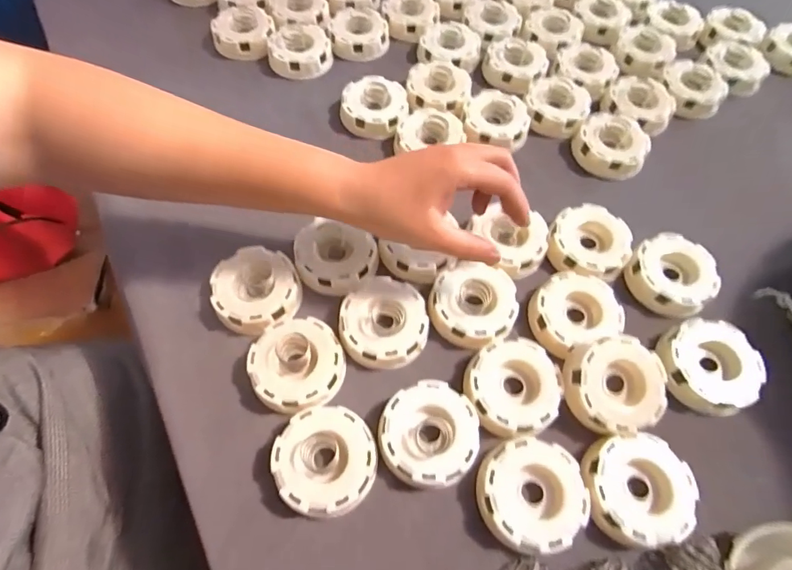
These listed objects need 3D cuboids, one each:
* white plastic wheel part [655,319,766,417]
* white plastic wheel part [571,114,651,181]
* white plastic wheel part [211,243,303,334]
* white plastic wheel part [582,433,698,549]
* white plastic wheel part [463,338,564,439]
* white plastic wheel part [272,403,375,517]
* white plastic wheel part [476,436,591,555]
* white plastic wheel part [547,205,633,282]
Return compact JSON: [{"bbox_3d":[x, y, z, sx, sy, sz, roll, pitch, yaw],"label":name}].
[{"bbox_3d":[0.232,0.058,0.339,0.065,0.025,0.069,1,62,-2],"label":"white plastic wheel part"},{"bbox_3d":[0.208,-0.136,0.441,0.065,0.023,0.062,1,62,-2],"label":"white plastic wheel part"},{"bbox_3d":[-0.107,0.004,0.352,0.066,0.026,0.064,11,63,4],"label":"white plastic wheel part"},{"bbox_3d":[0.155,0.133,0.297,0.065,0.028,0.063,1,62,-2],"label":"white plastic wheel part"},{"bbox_3d":[0.083,0.072,0.323,0.066,0.017,0.062,1,62,-2],"label":"white plastic wheel part"},{"bbox_3d":[-0.046,0.116,0.299,0.064,0.024,0.064,2,62,-1],"label":"white plastic wheel part"},{"bbox_3d":[0.086,0.134,0.291,0.065,0.020,0.064,5,62,1],"label":"white plastic wheel part"},{"bbox_3d":[0.161,-0.034,0.384,0.064,0.022,0.066,14,63,5],"label":"white plastic wheel part"}]

